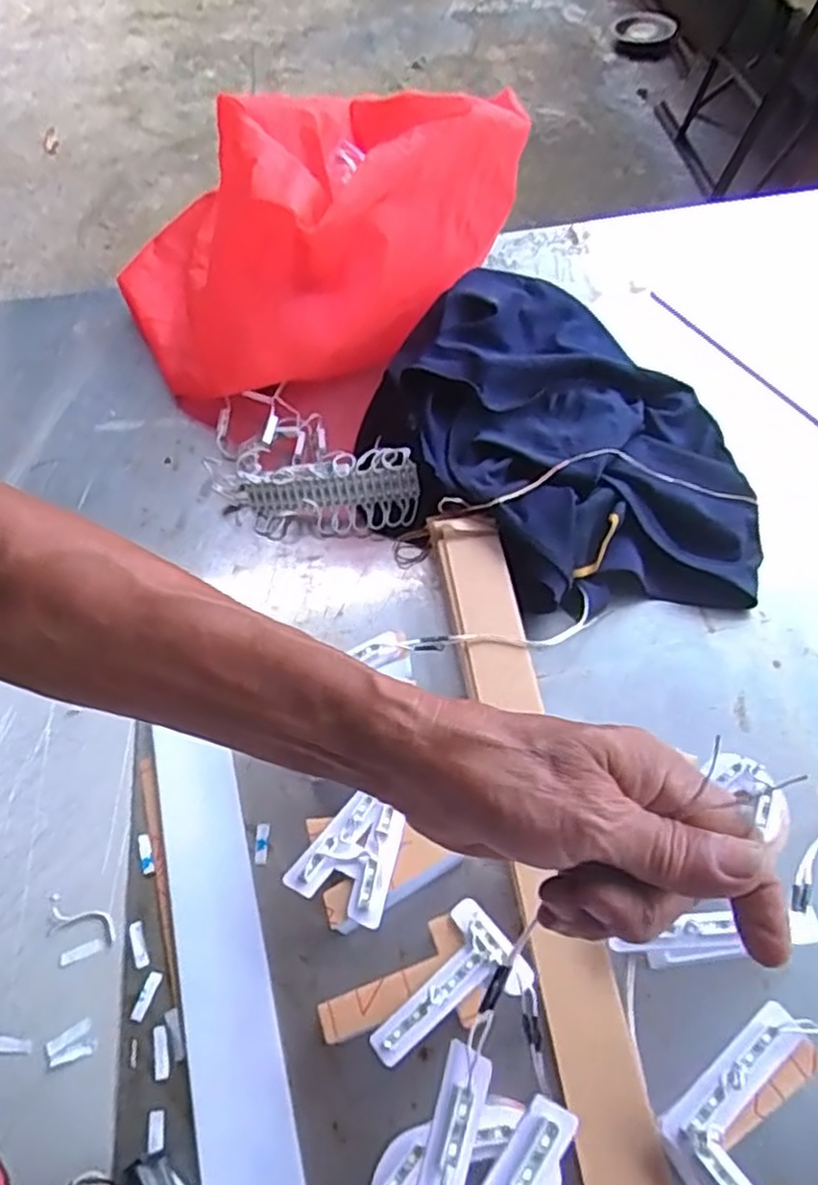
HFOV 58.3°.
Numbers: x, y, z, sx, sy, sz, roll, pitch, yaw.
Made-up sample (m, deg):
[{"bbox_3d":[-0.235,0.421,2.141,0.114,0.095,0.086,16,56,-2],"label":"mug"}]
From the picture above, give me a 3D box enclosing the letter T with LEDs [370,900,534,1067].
[{"bbox_3d":[0.018,0.204,0.374,0.084,0.008,0.050,-37,62,-16],"label":"letter T with LEDs"}]

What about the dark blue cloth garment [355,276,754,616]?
[{"bbox_3d":[0.120,-0.119,0.571,0.334,0.080,0.263,27,64,19],"label":"dark blue cloth garment"}]

